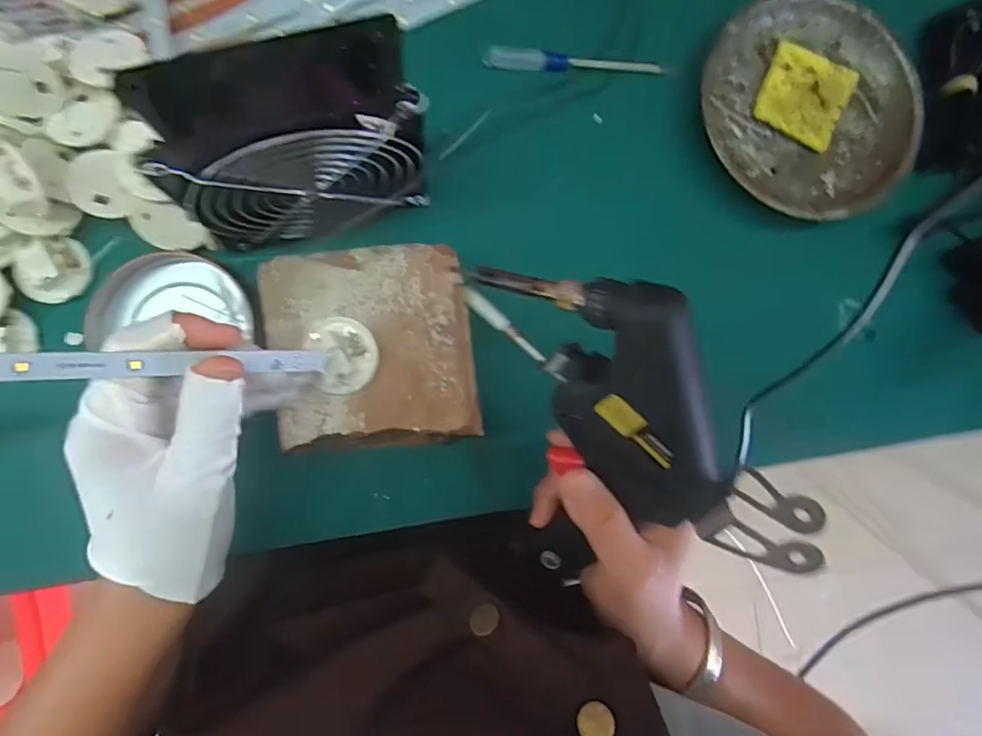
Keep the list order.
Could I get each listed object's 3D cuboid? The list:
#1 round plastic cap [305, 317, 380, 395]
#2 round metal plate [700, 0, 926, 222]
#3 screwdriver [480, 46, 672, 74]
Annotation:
[{"bbox_3d":[-0.075,-0.007,0.290,0.033,0.018,0.038,-3,89,-6],"label":"round plastic cap"},{"bbox_3d":[0.207,-0.168,0.374,0.138,0.023,0.144,0,88,-6],"label":"round metal plate"},{"bbox_3d":[0.056,-0.197,0.368,0.120,0.009,0.015,0,89,-6],"label":"screwdriver"}]

